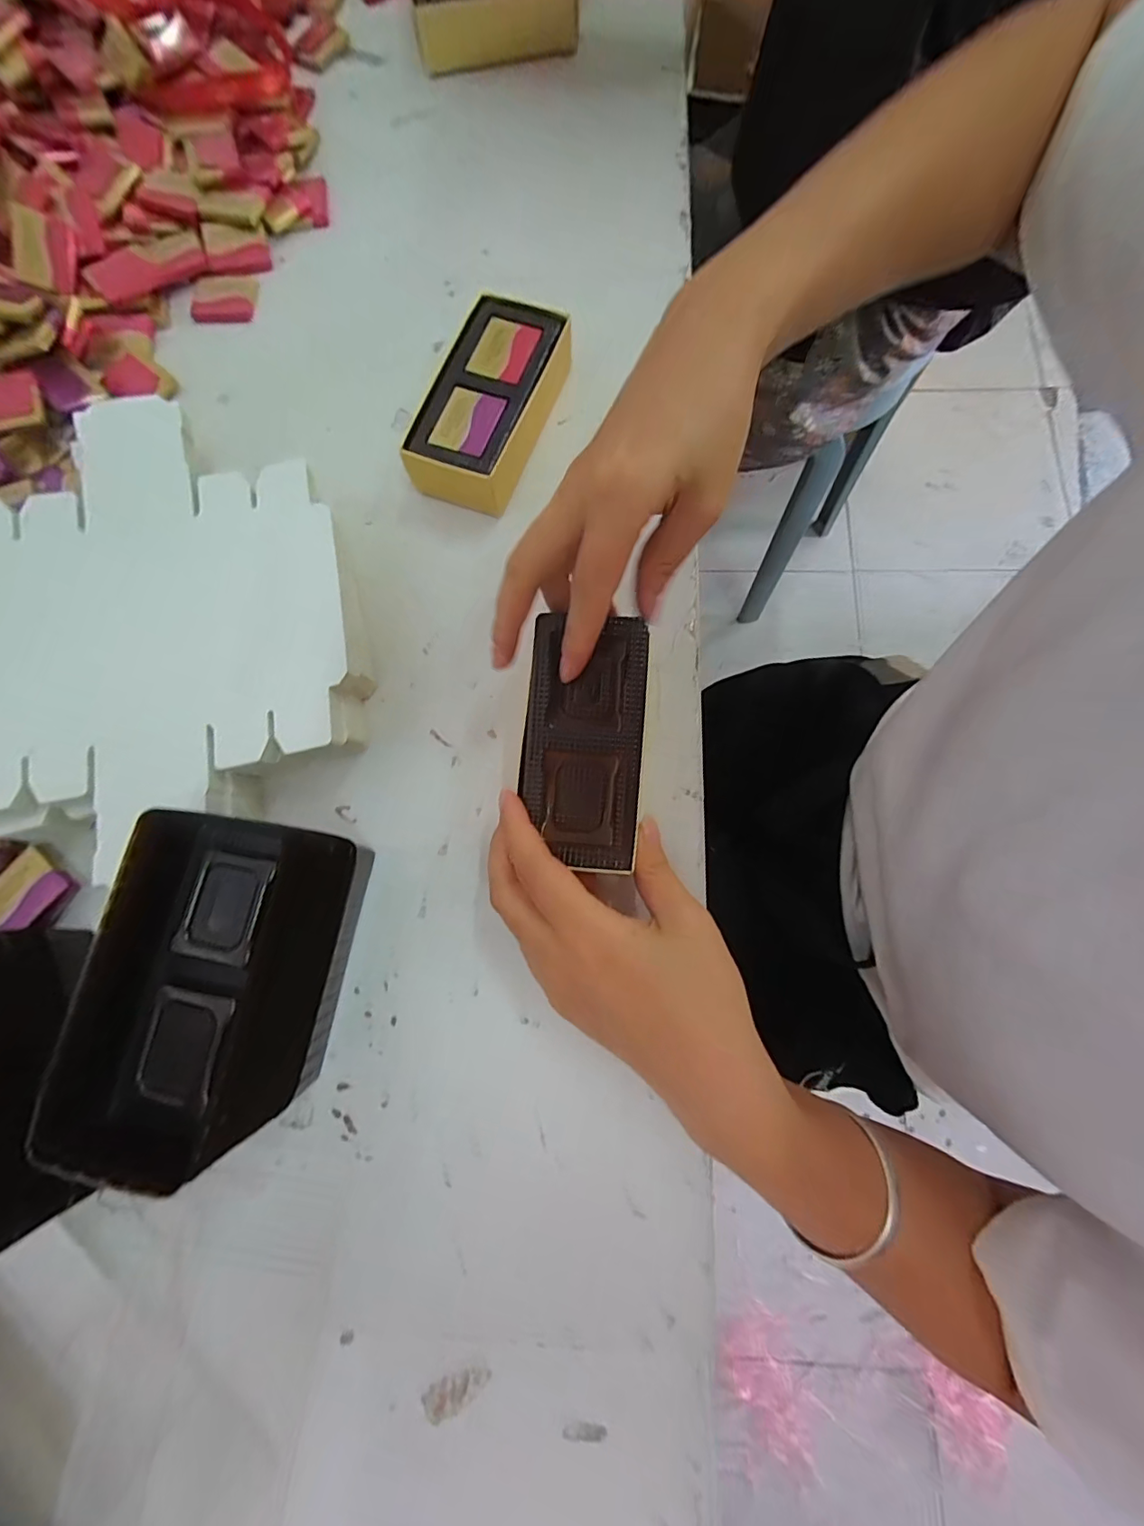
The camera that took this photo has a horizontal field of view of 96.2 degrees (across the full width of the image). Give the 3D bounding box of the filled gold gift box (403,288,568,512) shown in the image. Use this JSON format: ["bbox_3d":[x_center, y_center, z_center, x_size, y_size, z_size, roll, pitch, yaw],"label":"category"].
[{"bbox_3d":[-0.045,-0.202,0.297,0.061,0.037,0.115,21,79,7],"label":"filled gold gift box"}]

